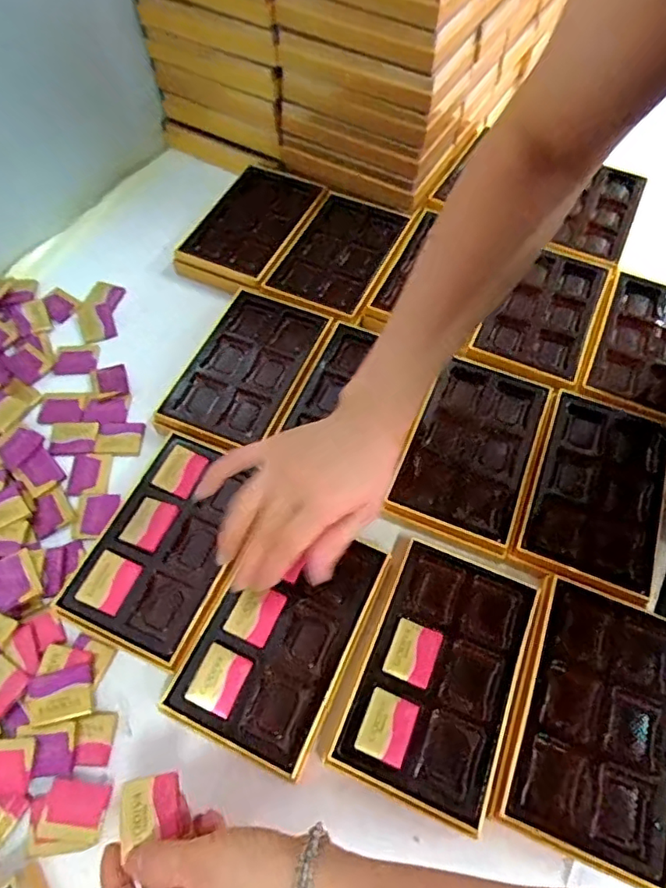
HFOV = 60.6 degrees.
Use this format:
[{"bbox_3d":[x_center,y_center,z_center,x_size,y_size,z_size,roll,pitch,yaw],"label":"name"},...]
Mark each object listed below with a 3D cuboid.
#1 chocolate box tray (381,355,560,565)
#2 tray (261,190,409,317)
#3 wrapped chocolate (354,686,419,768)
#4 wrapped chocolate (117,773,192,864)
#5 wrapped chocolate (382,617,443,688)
[{"bbox_3d":[0.118,0.003,0.481,0.103,0.013,0.165,22,62,13],"label":"chocolate box tray"},{"bbox_3d":[0.007,-0.203,0.597,0.098,0.014,0.158,21,61,12],"label":"tray"},{"bbox_3d":[0.035,0.182,0.369,0.032,0.006,0.039,21,62,12],"label":"wrapped chocolate"},{"bbox_3d":[-0.103,0.208,0.326,0.036,0.007,0.031,-12,60,-7],"label":"wrapped chocolate"},{"bbox_3d":[0.055,0.144,0.393,0.032,0.008,0.037,22,62,13],"label":"wrapped chocolate"}]

